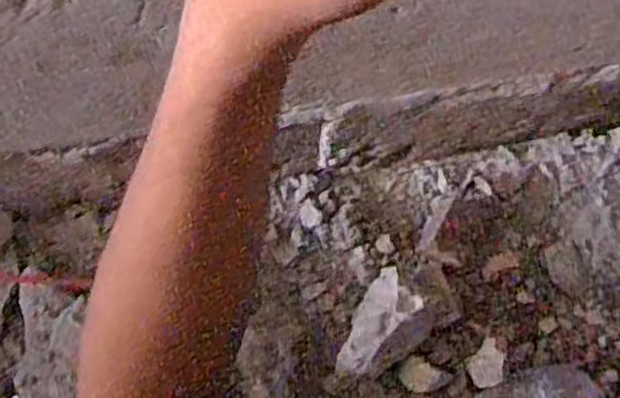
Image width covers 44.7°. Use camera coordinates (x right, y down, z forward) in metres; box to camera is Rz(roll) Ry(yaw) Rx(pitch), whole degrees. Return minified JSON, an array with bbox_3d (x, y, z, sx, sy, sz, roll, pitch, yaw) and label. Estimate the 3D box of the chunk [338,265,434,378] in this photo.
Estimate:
[{"bbox_3d":[0.076,0.125,0.731,0.070,0.049,0.113,27,69,13],"label":"chunk"}]

